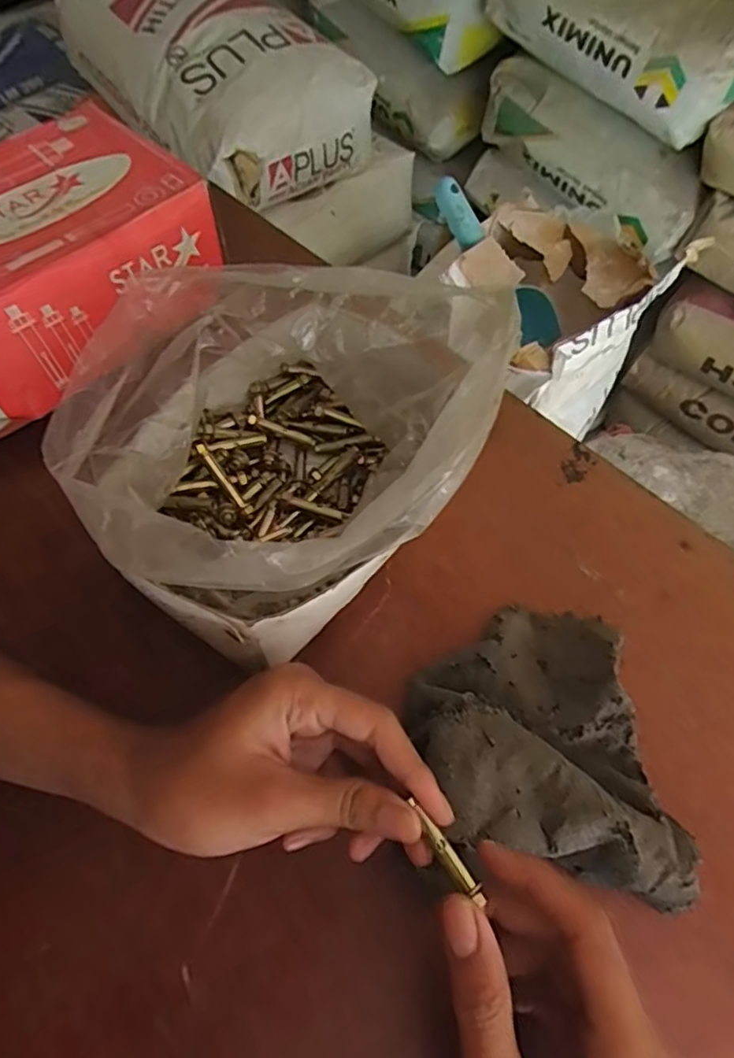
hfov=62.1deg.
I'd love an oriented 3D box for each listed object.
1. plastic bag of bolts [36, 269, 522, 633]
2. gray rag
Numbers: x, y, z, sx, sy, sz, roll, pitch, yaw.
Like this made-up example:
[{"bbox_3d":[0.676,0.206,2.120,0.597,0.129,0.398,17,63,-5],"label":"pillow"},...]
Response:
[{"bbox_3d":[-0.042,-0.051,0.335,0.182,0.111,0.210,29,67,15],"label":"plastic bag of bolts"},{"bbox_3d":[0.082,0.107,0.302,0.121,0.040,0.149,-6,63,-2],"label":"gray rag"}]

